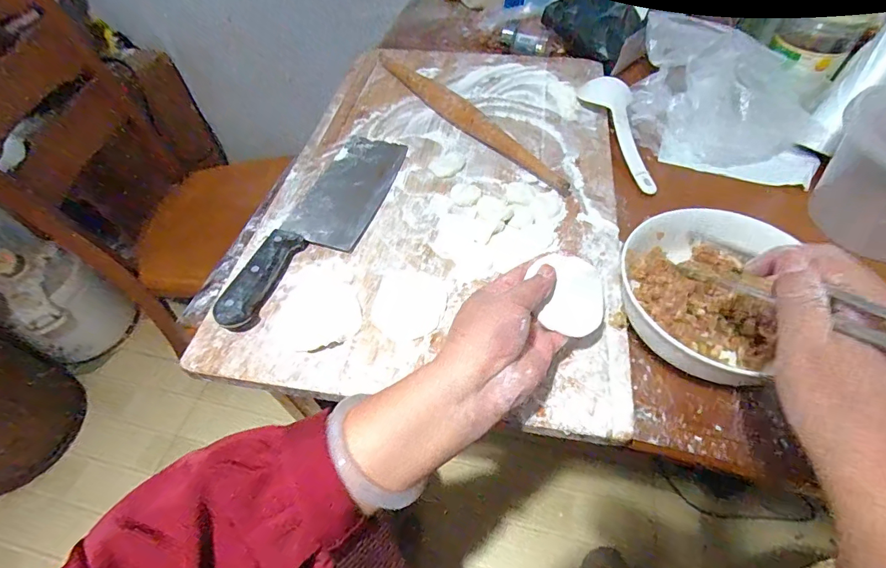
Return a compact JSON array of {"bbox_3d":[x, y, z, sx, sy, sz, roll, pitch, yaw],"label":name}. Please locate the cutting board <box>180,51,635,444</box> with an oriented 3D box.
[{"bbox_3d":[0.004,-0.137,0.520,0.400,0.029,0.596,5,54,10],"label":"cutting board"}]

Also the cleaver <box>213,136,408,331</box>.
[{"bbox_3d":[-0.128,-0.076,0.469,0.089,0.027,0.305,10,55,13],"label":"cleaver"}]

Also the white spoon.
[{"bbox_3d":[0.231,-0.204,0.566,0.065,0.036,0.209,-3,54,0],"label":"white spoon"}]

